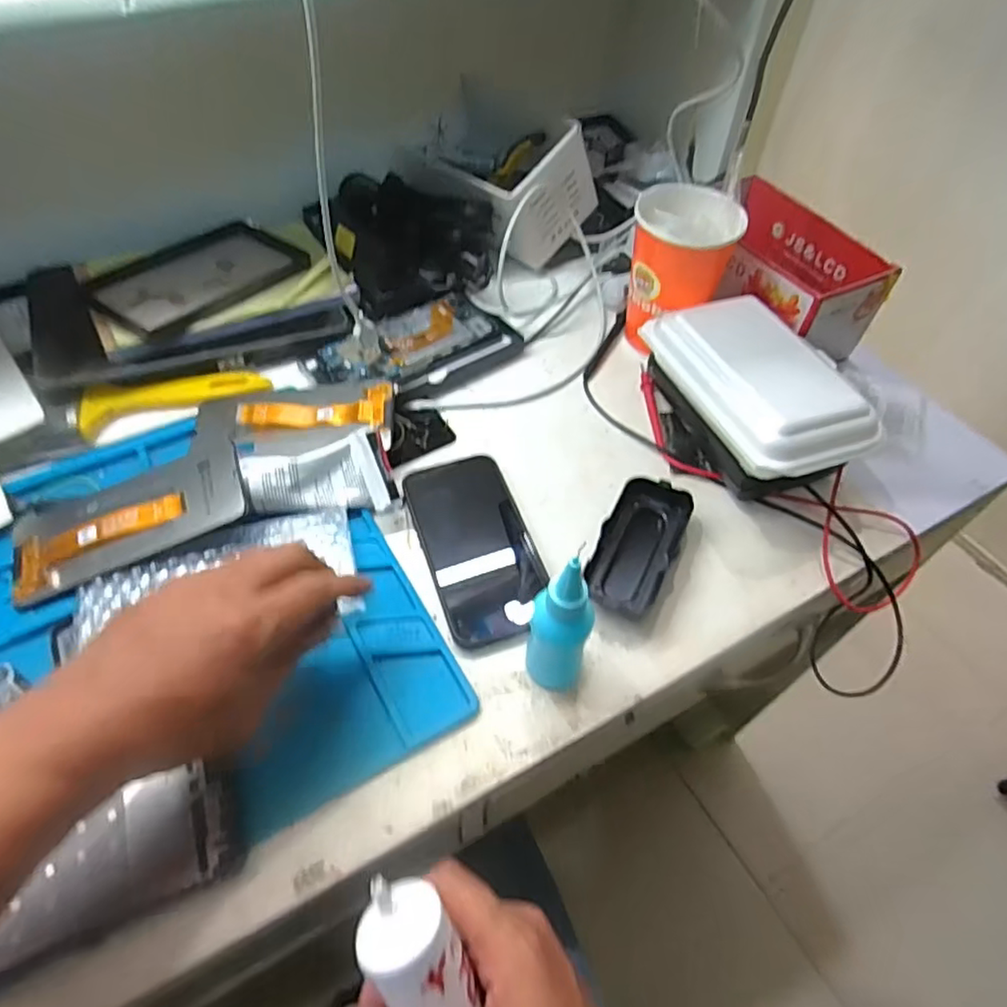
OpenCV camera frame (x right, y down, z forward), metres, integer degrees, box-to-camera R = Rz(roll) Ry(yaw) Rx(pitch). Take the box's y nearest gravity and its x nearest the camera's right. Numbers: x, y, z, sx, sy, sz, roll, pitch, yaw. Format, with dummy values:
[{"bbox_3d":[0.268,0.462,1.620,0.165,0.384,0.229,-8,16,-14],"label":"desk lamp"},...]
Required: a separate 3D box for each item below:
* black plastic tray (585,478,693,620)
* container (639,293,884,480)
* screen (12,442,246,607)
[{"bbox_3d":[0.094,0.031,0.447,0.051,0.025,0.106,23,56,14],"label":"black plastic tray"},{"bbox_3d":[0.184,-0.093,0.466,0.105,0.035,0.174,-14,55,-12],"label":"container"},{"bbox_3d":[-0.255,0.008,0.432,0.157,0.012,0.074,-24,58,-5],"label":"screen"}]

